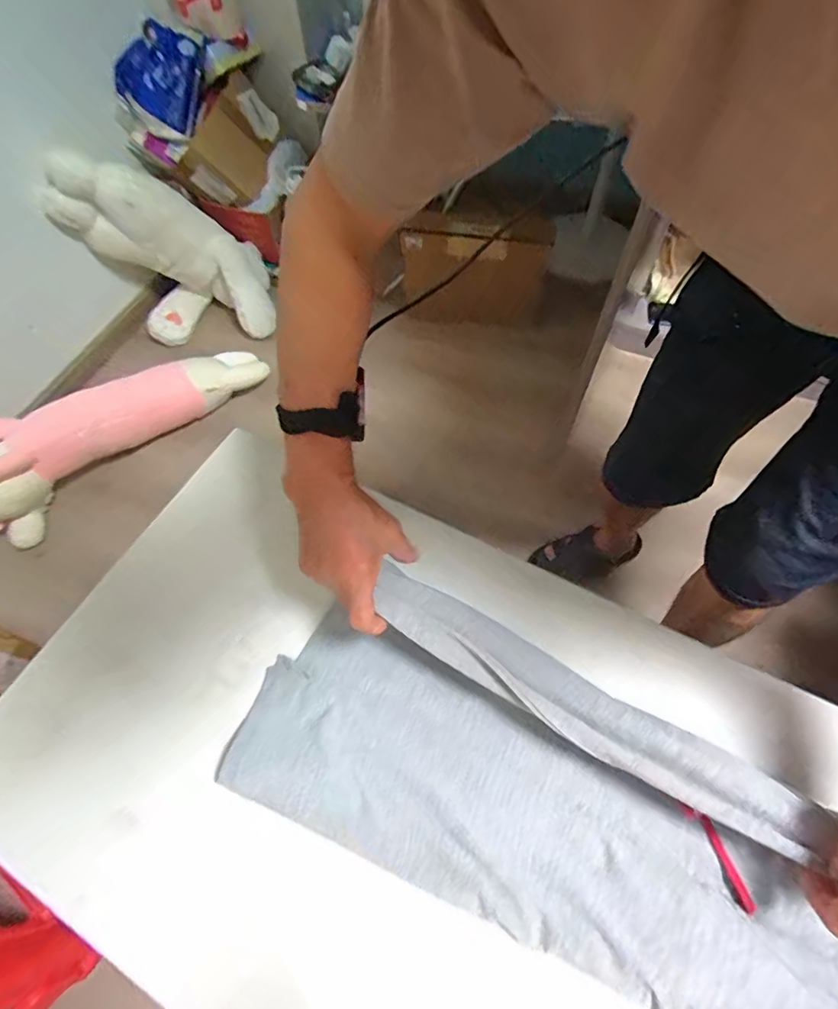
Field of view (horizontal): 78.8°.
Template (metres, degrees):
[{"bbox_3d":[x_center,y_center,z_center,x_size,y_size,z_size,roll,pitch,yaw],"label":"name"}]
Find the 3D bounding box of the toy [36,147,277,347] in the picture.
[{"bbox_3d":[-0.616,-0.669,1.287,0.410,0.364,0.238,2,61,3],"label":"toy"}]

